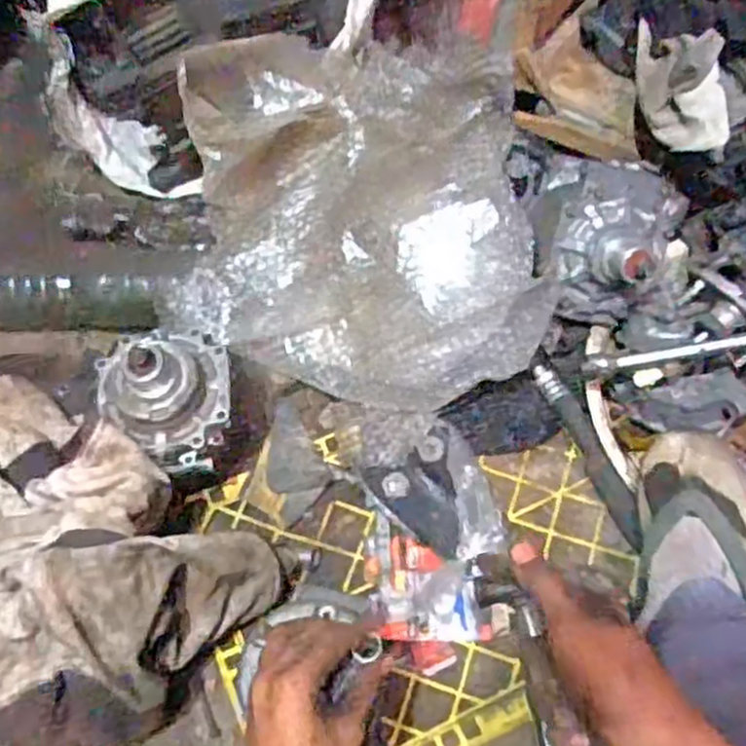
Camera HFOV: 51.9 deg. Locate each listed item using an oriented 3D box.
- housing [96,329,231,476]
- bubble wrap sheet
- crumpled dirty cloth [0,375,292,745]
[{"bbox_3d":[-0.190,0.014,0.678,0.117,0.096,0.123,-1,61,2],"label":"housing"},{"bbox_3d":[-0.025,-0.175,0.804,0.373,0.174,0.398,-3,61,1],"label":"bubble wrap sheet"},{"bbox_3d":[-0.337,0.136,0.680,0.471,0.171,0.243,25,65,15],"label":"crumpled dirty cloth"}]

